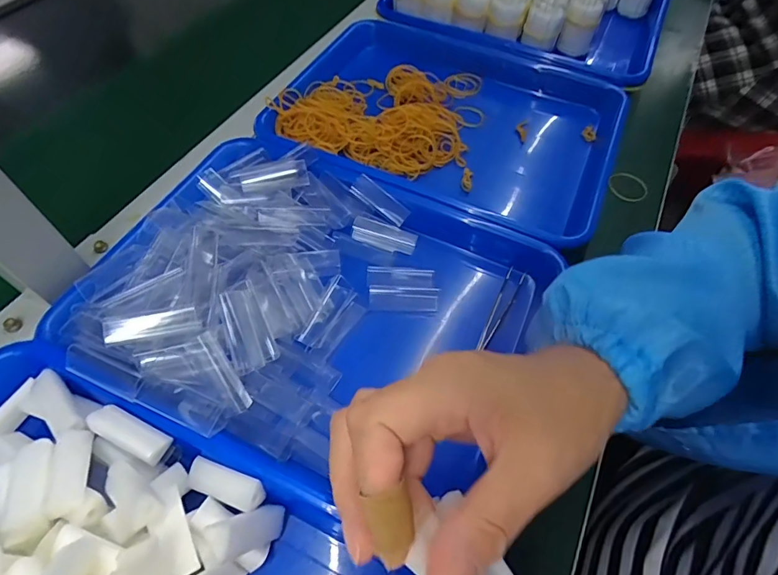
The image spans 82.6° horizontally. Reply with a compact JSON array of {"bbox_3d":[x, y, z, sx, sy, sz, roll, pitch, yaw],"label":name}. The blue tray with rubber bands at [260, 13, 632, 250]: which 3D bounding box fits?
[{"bbox_3d":[0.042,-0.177,0.478,0.378,0.058,0.250,21,59,11],"label":"blue tray with rubber bands"}]

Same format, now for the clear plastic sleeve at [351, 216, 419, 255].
[{"bbox_3d":[-0.004,-0.043,0.370,0.054,0.009,0.019,17,58,9],"label":"clear plastic sleeve"}]

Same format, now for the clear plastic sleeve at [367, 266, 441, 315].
[{"bbox_3d":[0.010,0.001,0.355,0.056,0.007,0.038,7,67,-8],"label":"clear plastic sleeve"}]

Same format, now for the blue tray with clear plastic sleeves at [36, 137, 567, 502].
[{"bbox_3d":[-0.052,0.009,0.336,0.299,0.065,0.238,22,59,12],"label":"blue tray with clear plastic sleeves"}]

